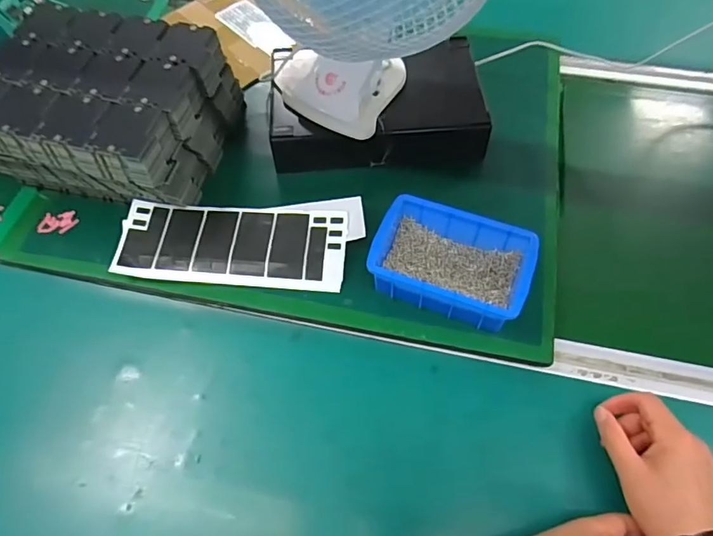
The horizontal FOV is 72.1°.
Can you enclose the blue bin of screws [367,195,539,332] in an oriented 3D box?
[{"bbox_3d":[0.094,-0.005,0.490,0.146,0.054,0.102,17,62,12],"label":"blue bin of screws"}]

